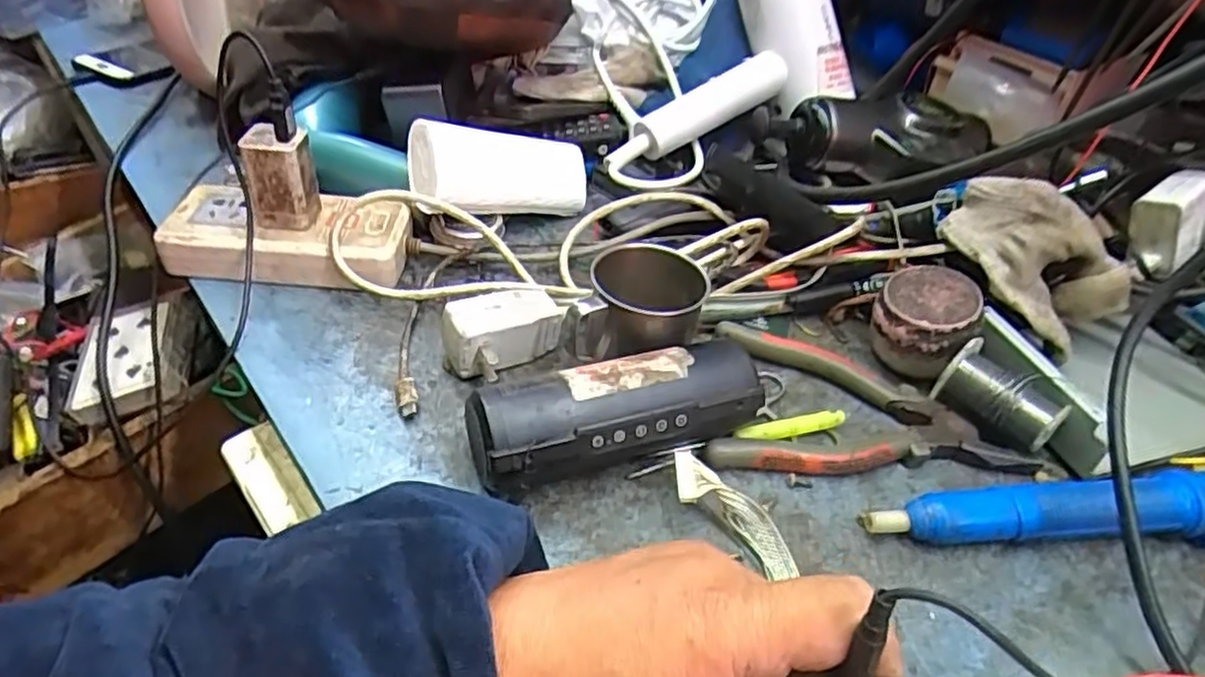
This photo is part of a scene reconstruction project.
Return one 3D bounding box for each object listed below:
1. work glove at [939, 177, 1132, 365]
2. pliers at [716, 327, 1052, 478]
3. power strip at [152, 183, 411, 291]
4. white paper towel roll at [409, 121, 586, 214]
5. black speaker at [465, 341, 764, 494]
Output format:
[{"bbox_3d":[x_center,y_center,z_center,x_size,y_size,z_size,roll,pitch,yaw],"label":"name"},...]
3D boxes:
[{"bbox_3d":[0.279,-0.047,0.463,0.113,0.084,0.070,18,41,13],"label":"work glove"},{"bbox_3d":[0.146,0.038,0.418,0.175,0.017,0.104,4,40,-4],"label":"pliers"},{"bbox_3d":[-0.204,-0.065,0.466,0.149,0.040,0.064,5,40,-2],"label":"power strip"},{"bbox_3d":[-0.069,-0.120,0.509,0.144,0.048,0.056,-2,38,-36],"label":"white paper towel roll"},{"bbox_3d":[0.009,0.043,0.367,0.151,0.053,0.043,-12,44,-22],"label":"black speaker"}]

